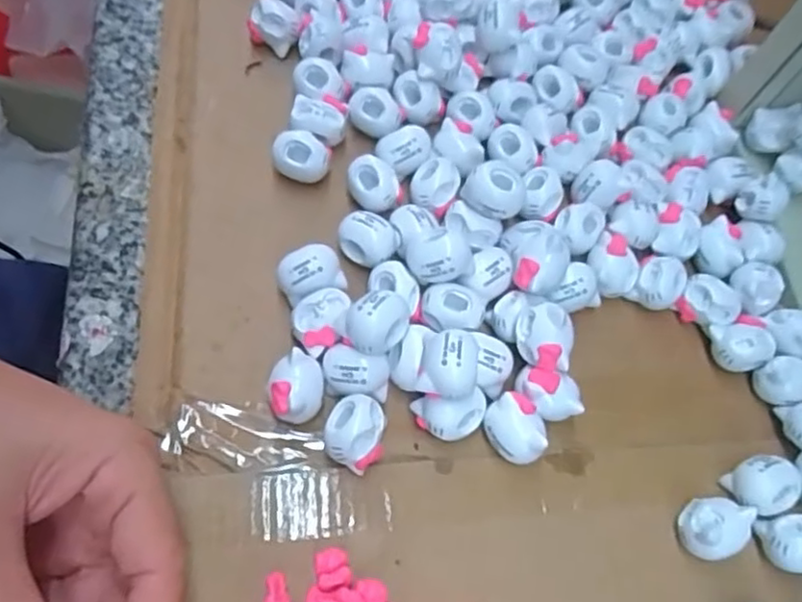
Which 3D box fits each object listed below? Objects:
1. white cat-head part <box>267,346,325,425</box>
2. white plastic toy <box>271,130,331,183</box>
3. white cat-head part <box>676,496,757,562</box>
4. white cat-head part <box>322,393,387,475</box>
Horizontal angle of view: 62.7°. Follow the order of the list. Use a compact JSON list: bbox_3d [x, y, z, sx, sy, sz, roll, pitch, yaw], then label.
[{"bbox_3d":[-0.039,0.034,0.251,0.019,0.019,0.026,13,64,-3],"label":"white cat-head part"},{"bbox_3d":[-0.045,-0.063,0.295,0.024,0.020,0.017,12,64,-3],"label":"white plastic toy"},{"bbox_3d":[0.118,0.087,0.250,0.022,0.020,0.022,3,65,-7],"label":"white cat-head part"},{"bbox_3d":[-0.017,0.049,0.246,0.021,0.019,0.026,12,64,-3],"label":"white cat-head part"}]

